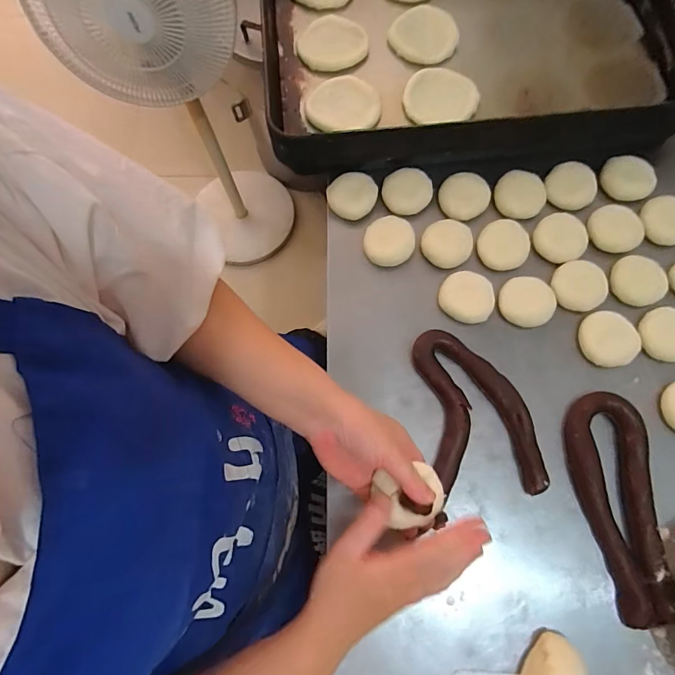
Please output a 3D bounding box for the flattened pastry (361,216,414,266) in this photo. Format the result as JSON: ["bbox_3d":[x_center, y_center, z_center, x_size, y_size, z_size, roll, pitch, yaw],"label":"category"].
[{"bbox_3d":[0.069,-0.130,0.573,0.065,0.026,0.065,0,73,1],"label":"flattened pastry"}]

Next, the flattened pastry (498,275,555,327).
[{"bbox_3d":[0.241,-0.046,0.542,0.062,0.020,0.063,0,73,1],"label":"flattened pastry"}]

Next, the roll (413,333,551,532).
[{"bbox_3d":[0.164,0.094,0.508,0.120,0.027,0.212,-7,73,-2],"label":"roll"}]

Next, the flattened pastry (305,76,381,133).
[{"bbox_3d":[0.009,-0.319,0.578,0.096,0.015,0.075,6,73,3],"label":"flattened pastry"}]

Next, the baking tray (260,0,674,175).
[{"bbox_3d":[0.191,-0.456,0.627,0.596,0.076,0.413,-5,73,-1],"label":"baking tray"}]

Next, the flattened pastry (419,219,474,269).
[{"bbox_3d":[0.148,-0.127,0.574,0.064,0.015,0.072,29,75,9],"label":"flattened pastry"}]

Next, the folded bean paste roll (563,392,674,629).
[{"bbox_3d":[0.316,0.184,0.475,0.081,0.024,0.237,-3,73,0],"label":"folded bean paste roll"}]

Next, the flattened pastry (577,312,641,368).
[{"bbox_3d":[0.336,0.002,0.528,0.066,0.015,0.067,-3,73,0],"label":"flattened pastry"}]

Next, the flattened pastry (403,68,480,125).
[{"bbox_3d":[0.144,-0.334,0.591,0.100,0.006,0.084,-4,80,0],"label":"flattened pastry"}]

